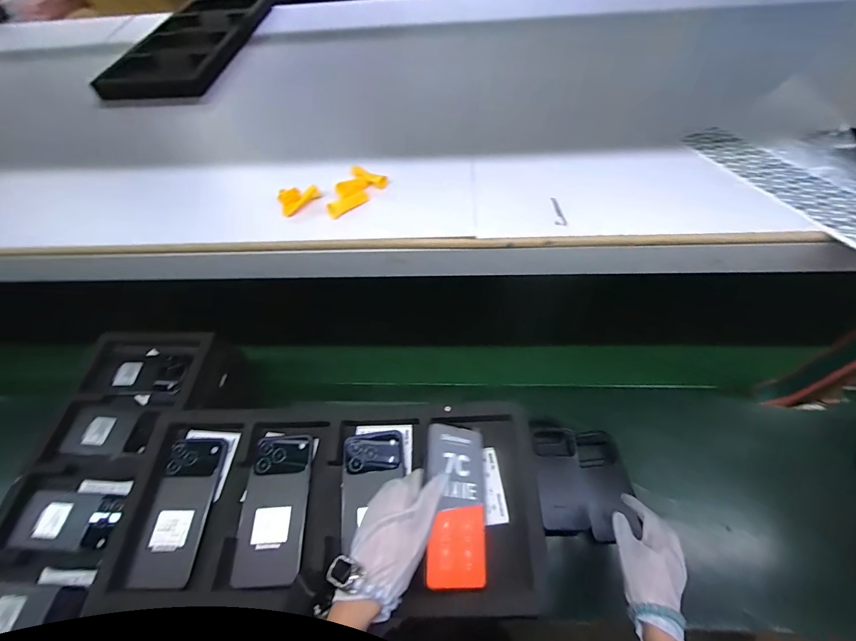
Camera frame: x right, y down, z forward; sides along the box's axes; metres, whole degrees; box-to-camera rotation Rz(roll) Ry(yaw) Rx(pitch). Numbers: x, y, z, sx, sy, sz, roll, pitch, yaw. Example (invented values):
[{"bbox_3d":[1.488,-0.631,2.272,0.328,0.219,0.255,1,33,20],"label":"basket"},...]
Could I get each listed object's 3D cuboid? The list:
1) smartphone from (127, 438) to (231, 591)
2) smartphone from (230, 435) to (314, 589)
[{"bbox_3d":[-0.291,0.220,0.456,0.068,0.012,0.159,-3,55,2],"label":"smartphone"},{"bbox_3d":[-0.180,0.217,0.453,0.075,0.007,0.157,-5,55,0],"label":"smartphone"}]

